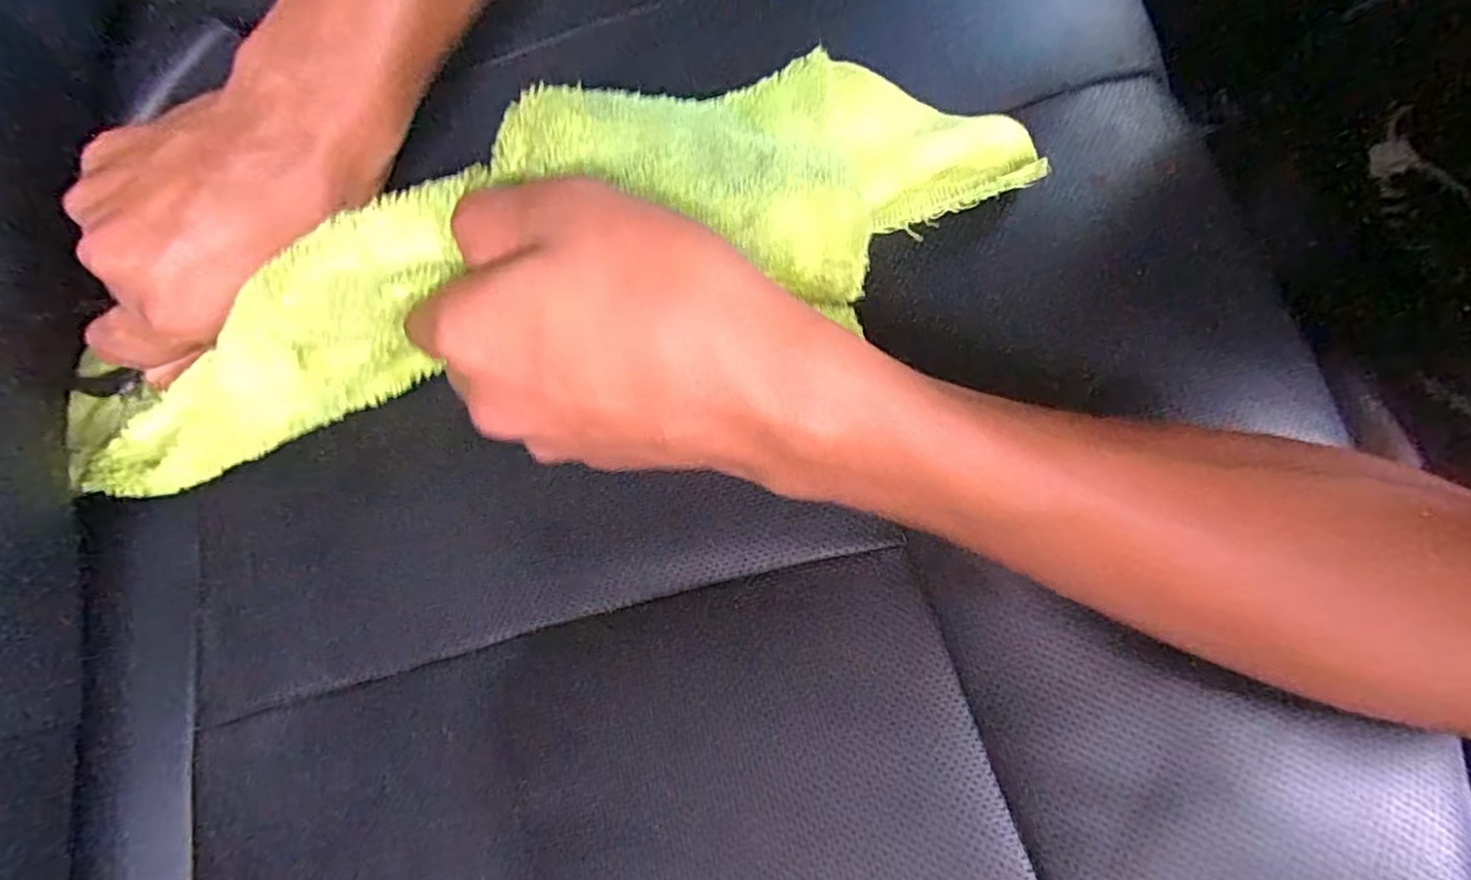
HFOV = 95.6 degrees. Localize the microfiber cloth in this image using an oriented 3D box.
[{"bbox_3d":[-0.082,-0.067,0.240,0.409,0.076,0.105,-19,74,0],"label":"microfiber cloth"}]

